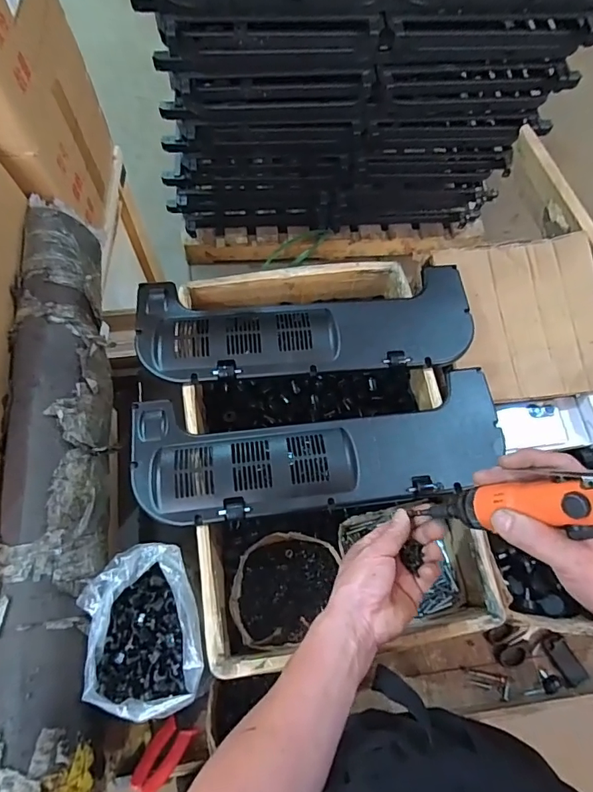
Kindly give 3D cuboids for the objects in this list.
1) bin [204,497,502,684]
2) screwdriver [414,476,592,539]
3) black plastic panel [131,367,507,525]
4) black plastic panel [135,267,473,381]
[{"bbox_3d":[0.054,0.231,0.624,0.371,0.148,0.185,-7,69,-4],"label":"bin"},{"bbox_3d":[0.207,0.092,0.393,0.032,0.262,0.038,22,66,-26],"label":"screwdriver"},{"bbox_3d":[0.033,0.062,0.604,0.470,0.022,0.158,-6,69,-6],"label":"black plastic panel"},{"bbox_3d":[0.016,-0.107,0.670,0.472,0.029,0.156,-5,68,-3],"label":"black plastic panel"}]

